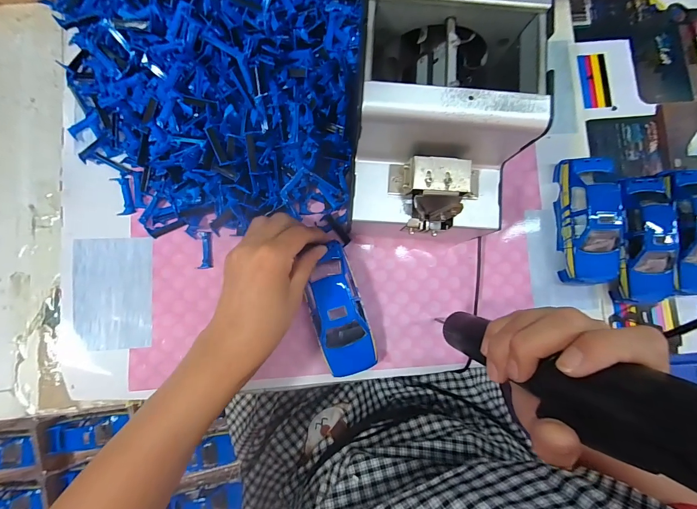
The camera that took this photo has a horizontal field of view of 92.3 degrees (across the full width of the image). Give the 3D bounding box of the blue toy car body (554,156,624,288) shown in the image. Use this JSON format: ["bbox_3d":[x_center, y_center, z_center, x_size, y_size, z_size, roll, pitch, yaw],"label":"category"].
[{"bbox_3d":[0.246,-0.034,0.340,0.054,0.035,0.123,2,87,-3],"label":"blue toy car body"}]

